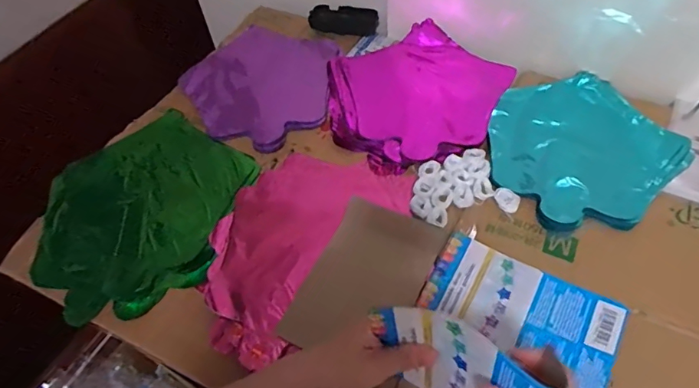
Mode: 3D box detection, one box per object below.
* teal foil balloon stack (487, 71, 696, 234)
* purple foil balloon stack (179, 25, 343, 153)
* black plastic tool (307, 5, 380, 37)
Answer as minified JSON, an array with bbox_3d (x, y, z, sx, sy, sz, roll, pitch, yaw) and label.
[{"bbox_3d":[0.278,-0.062,0.602,0.225,0.016,0.215,-33,58,-18],"label":"teal foil balloon stack"},{"bbox_3d":[-0.115,-0.165,0.705,0.220,0.018,0.216,-34,58,-18],"label":"purple foil balloon stack"},{"bbox_3d":[-0.008,-0.282,0.799,0.111,0.040,0.030,9,56,11],"label":"black plastic tool"}]

